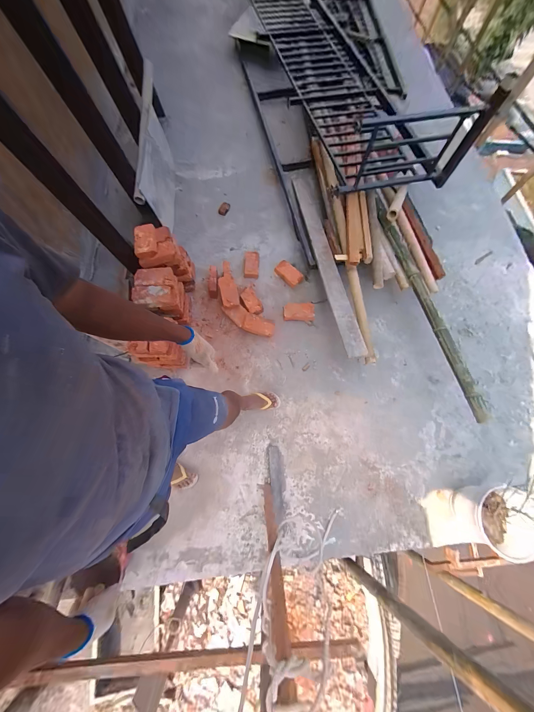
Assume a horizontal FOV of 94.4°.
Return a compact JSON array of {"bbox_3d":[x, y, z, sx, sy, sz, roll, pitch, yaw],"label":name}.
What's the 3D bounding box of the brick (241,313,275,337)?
[{"bbox_3d":[-0.054,-0.197,1.612,0.203,0.051,0.112,17,75,3],"label":"brick"}]

